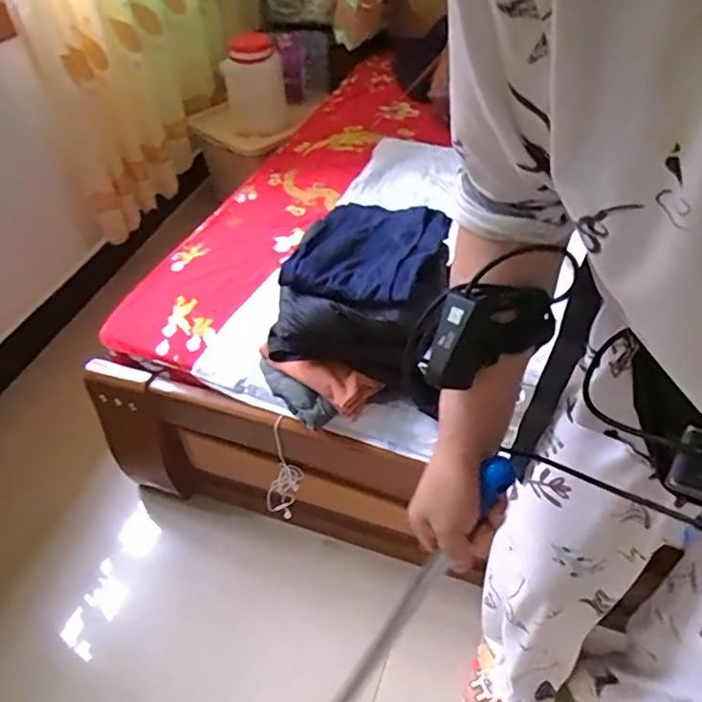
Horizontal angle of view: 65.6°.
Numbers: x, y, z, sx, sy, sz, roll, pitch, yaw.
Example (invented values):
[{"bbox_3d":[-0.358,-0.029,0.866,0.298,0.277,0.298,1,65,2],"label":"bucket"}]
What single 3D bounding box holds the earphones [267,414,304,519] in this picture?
[{"bbox_3d":[-0.141,0.244,1.102,0.085,0.303,0.024,-4,44,-1],"label":"earphones"}]

